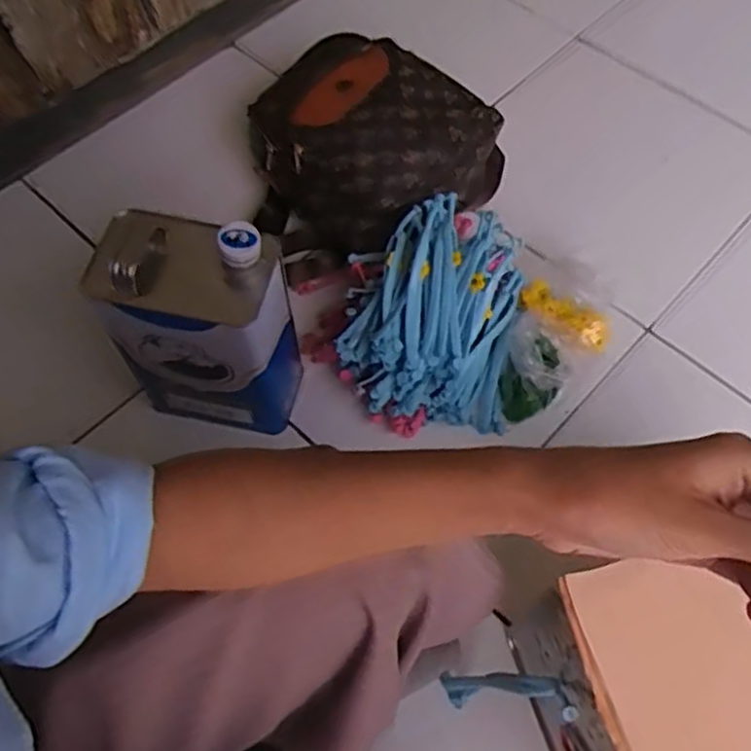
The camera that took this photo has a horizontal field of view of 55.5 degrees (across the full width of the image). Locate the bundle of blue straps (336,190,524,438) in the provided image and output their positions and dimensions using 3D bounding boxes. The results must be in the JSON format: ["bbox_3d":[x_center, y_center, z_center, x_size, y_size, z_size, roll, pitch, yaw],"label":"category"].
[{"bbox_3d":[0.064,-0.074,0.827,0.202,0.118,0.228,10,62,5],"label":"bundle of blue straps"}]

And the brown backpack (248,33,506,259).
[{"bbox_3d":[-0.018,-0.286,0.919,0.291,0.153,0.237,26,65,13],"label":"brown backpack"}]

